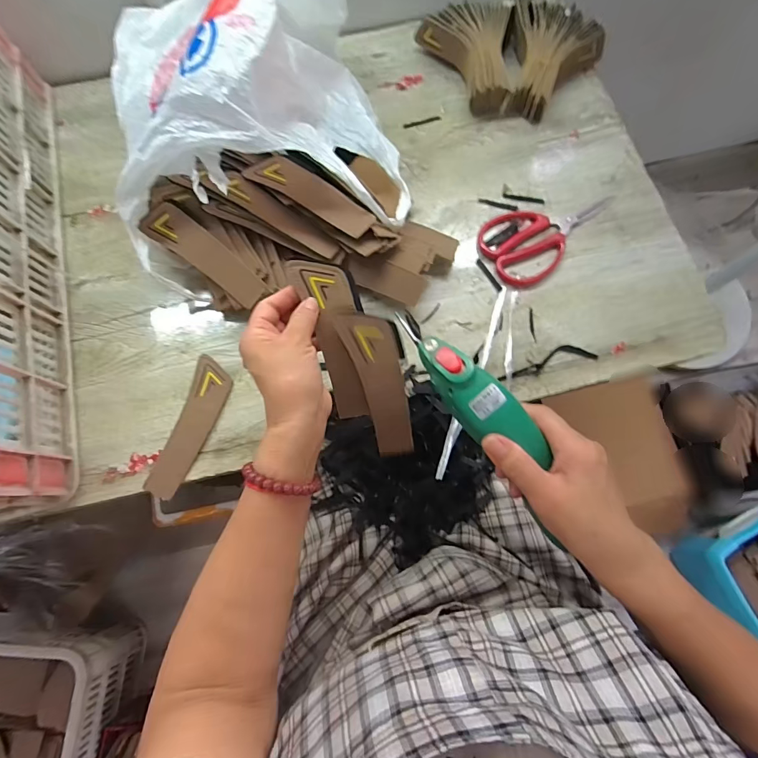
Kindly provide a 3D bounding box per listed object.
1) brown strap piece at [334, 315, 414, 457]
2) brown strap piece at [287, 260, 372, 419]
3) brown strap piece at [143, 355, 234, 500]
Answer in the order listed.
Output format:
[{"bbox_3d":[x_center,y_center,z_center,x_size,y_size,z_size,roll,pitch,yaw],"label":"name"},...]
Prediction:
[{"bbox_3d":[0.005,0.009,0.386,0.045,0.006,0.154,-18,115,-5],"label":"brown strap piece"},{"bbox_3d":[-0.037,-0.032,0.369,0.053,0.016,0.151,-13,110,-3],"label":"brown strap piece"},{"bbox_3d":[-0.204,0.052,0.440,0.045,0.004,0.152,18,75,5],"label":"brown strap piece"}]

